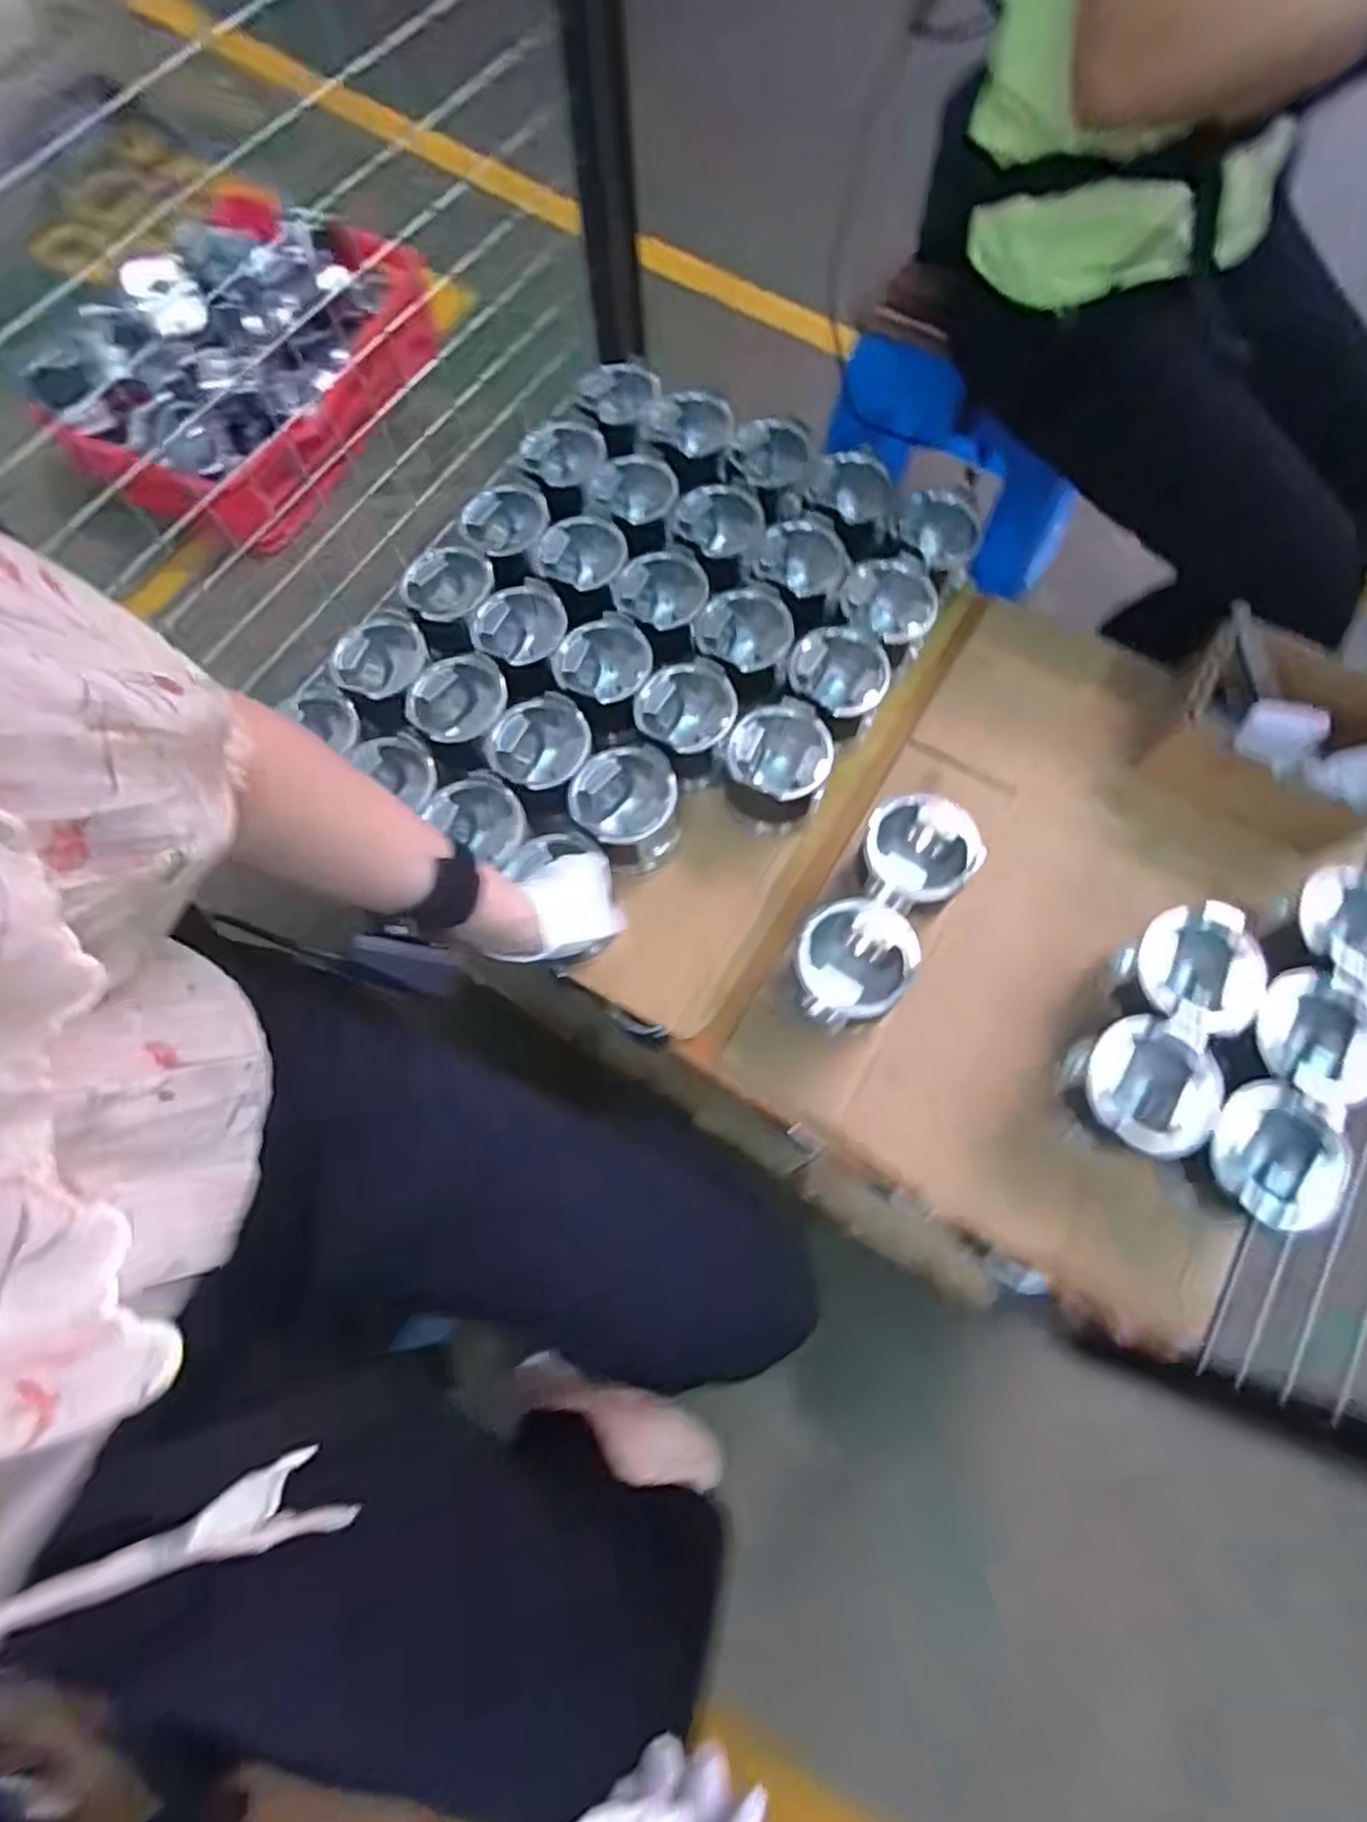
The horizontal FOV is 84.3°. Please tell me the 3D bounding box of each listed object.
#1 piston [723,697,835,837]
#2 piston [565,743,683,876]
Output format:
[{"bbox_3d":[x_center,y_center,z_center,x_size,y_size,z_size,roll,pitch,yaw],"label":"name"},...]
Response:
[{"bbox_3d":[0.092,-0.137,0.738,0.100,0.080,0.105,10,70,5],"label":"piston"},{"bbox_3d":[-0.055,-0.093,0.730,0.101,0.077,0.109,-7,69,-1],"label":"piston"}]

